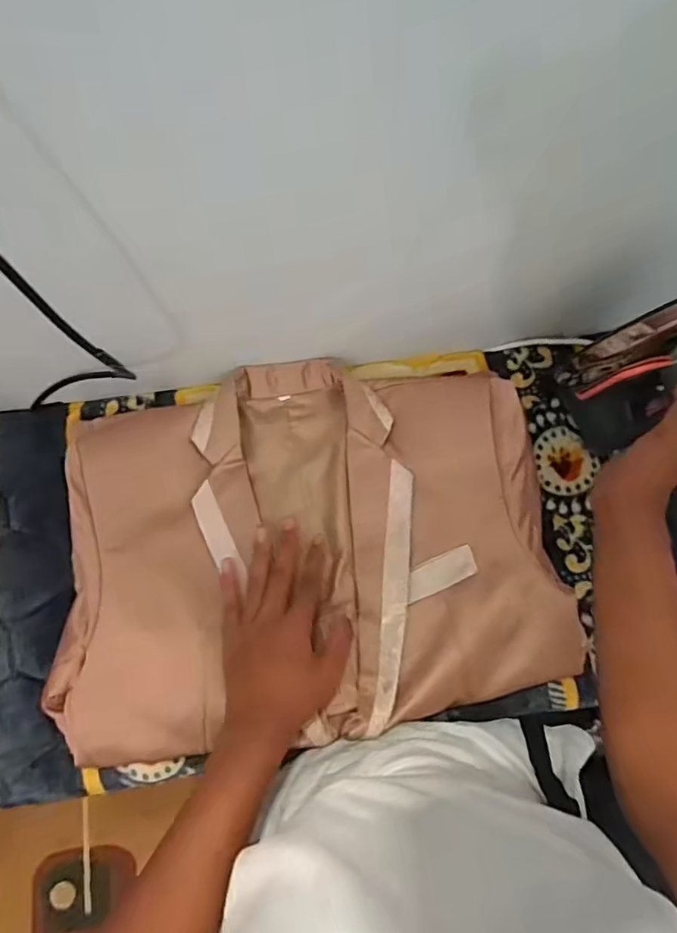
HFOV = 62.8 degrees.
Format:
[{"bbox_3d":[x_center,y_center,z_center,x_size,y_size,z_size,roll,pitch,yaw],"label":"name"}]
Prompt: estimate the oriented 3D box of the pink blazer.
[{"bbox_3d":[-0.035,0.071,0.559,0.477,0.052,0.368,-12,77,-3],"label":"pink blazer"}]

